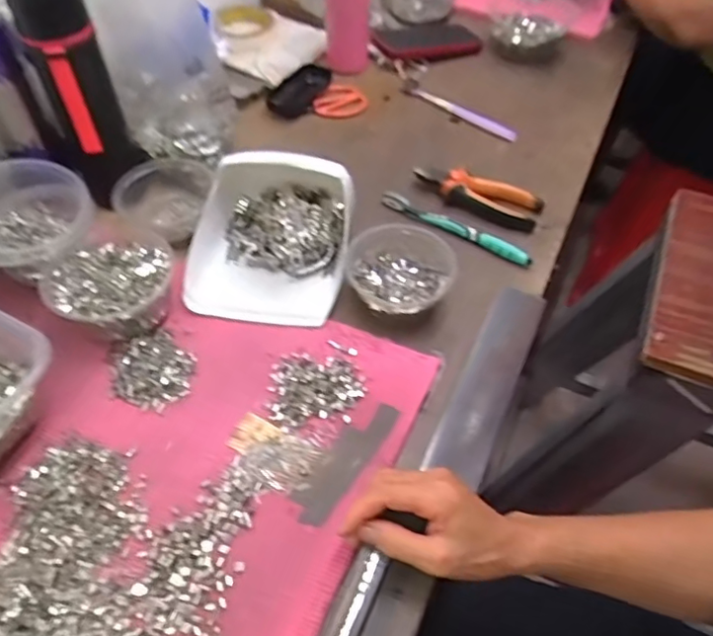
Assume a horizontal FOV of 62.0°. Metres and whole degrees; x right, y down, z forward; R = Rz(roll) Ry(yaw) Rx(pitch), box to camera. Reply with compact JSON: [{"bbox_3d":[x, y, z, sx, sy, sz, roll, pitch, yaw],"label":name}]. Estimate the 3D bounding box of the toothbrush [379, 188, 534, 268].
[{"bbox_3d":[0.112,-0.104,0.672,0.182,0.018,0.020,28,56,16],"label":"toothbrush"}]

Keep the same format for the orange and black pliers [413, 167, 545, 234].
[{"bbox_3d":[0.143,-0.149,0.698,0.148,0.023,0.060,25,55,14],"label":"orange and black pliers"}]

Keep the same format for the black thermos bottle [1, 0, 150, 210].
[{"bbox_3d":[-0.276,-0.228,0.597,0.078,0.225,0.077,-22,57,-19],"label":"black thermos bottle"}]

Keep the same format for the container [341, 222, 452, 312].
[{"bbox_3d":[0.042,-0.044,0.592,0.100,0.049,0.098,2,53,-3],"label":"container"}]

